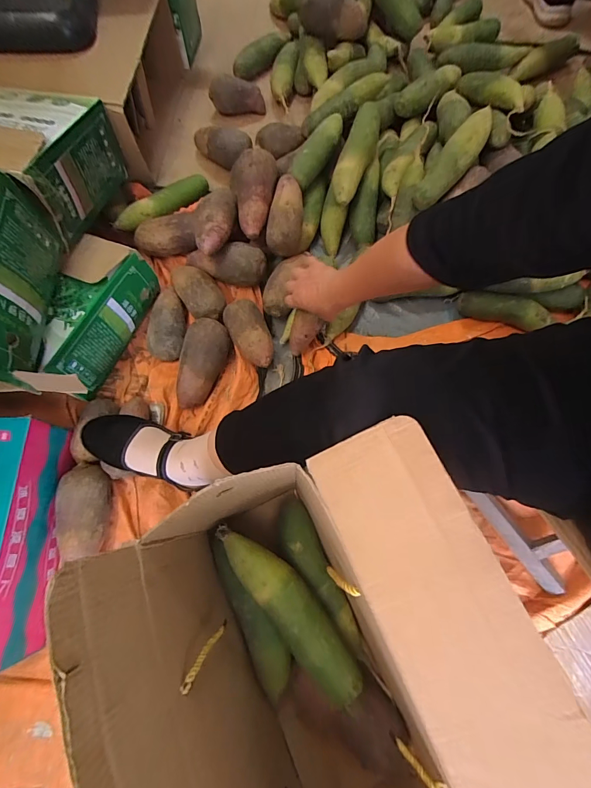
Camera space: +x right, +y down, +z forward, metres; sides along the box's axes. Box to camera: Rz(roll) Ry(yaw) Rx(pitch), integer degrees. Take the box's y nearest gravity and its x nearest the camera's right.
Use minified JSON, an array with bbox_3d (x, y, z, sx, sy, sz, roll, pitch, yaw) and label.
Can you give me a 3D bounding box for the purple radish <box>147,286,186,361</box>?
[{"bbox_3d":[-0.243,-0.134,0.693,0.070,0.058,0.145,-10,74,-4],"label":"purple radish"}]

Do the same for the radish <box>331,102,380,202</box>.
[{"bbox_3d":[0.126,-0.487,0.722,0.059,0.053,0.218,21,88,7],"label":"radish"}]

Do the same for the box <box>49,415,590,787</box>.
[{"bbox_3d":[0.048,0.249,0.303,0.245,0.324,0.364,-21,73,-6],"label":"box"}]

